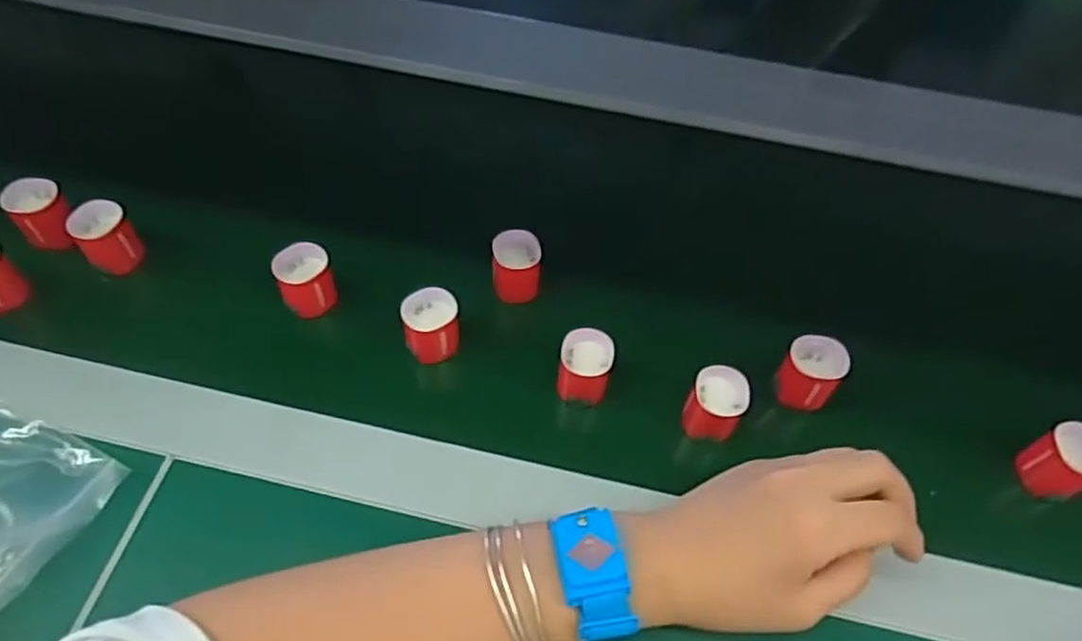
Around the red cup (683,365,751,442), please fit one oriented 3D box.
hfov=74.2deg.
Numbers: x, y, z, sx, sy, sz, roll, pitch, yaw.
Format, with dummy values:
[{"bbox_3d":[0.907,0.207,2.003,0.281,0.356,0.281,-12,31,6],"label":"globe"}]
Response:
[{"bbox_3d":[0.095,0.045,0.389,0.029,0.030,0.031,23,59,12],"label":"red cup"}]

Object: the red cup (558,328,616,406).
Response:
[{"bbox_3d":[0.025,0.026,0.401,0.028,0.036,0.029,1,57,-2],"label":"red cup"}]

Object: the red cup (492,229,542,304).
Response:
[{"bbox_3d":[-0.014,-0.033,0.438,0.028,0.036,0.029,1,57,-2],"label":"red cup"}]

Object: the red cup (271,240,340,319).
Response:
[{"bbox_3d":[-0.139,-0.025,0.426,0.032,0.034,0.033,1,57,-2],"label":"red cup"}]

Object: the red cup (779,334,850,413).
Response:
[{"bbox_3d":[0.150,0.029,0.398,0.031,0.028,0.035,32,61,17],"label":"red cup"}]

